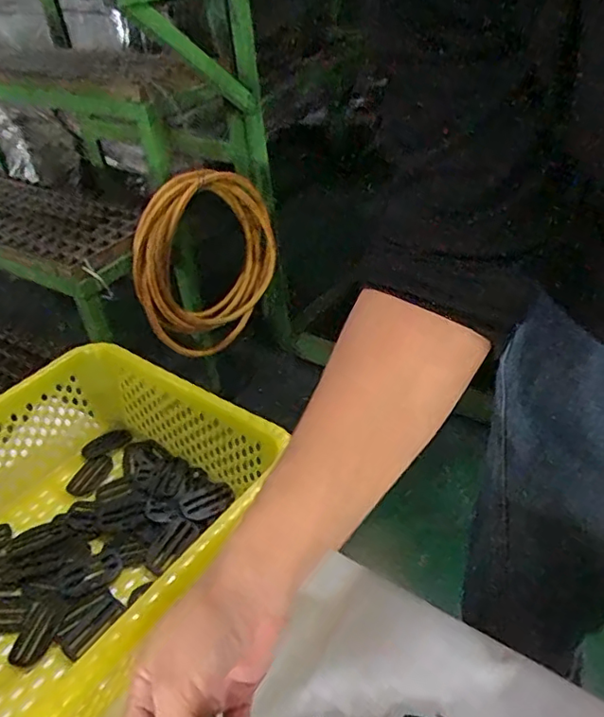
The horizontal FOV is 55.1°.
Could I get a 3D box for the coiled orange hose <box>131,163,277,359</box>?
[{"bbox_3d":[-0.198,-0.197,1.257,0.053,0.395,0.346,29,50,35],"label":"coiled orange hose"}]

